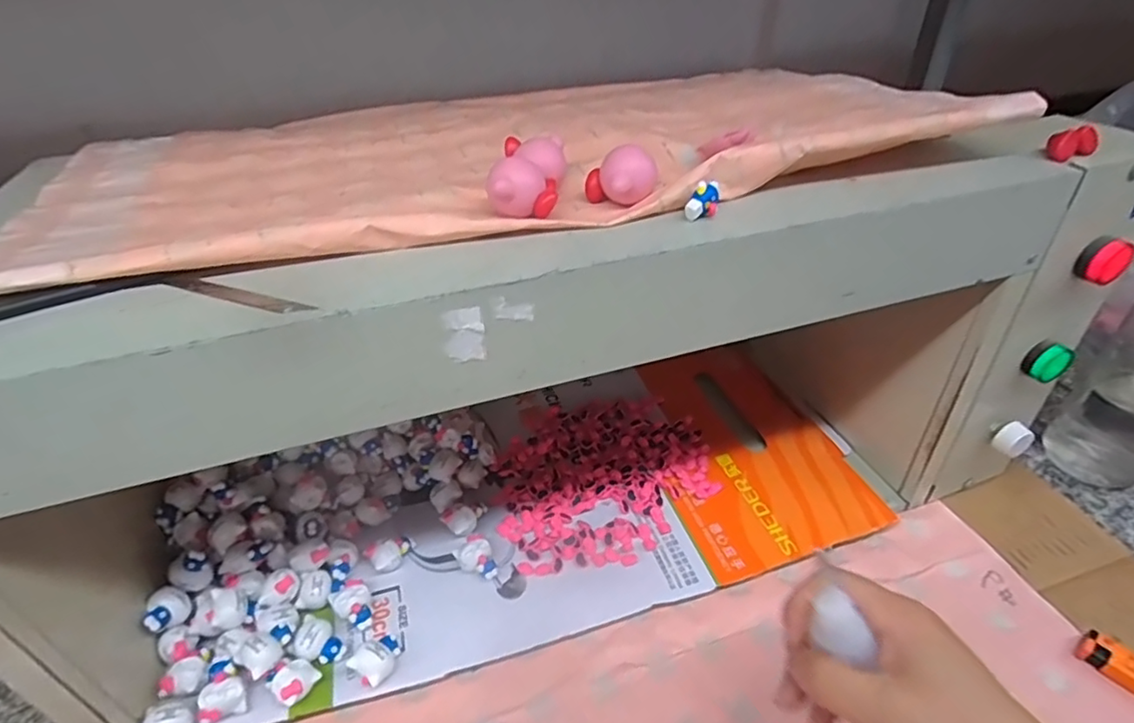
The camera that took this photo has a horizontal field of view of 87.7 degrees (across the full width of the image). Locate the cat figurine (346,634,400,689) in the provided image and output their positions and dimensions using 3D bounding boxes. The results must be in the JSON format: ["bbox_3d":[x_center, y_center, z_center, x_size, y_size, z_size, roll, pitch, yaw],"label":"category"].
[{"bbox_3d":[-0.120,0.193,0.381,0.024,0.023,0.030,28,47,31],"label":"cat figurine"}]

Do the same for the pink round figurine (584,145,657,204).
[{"bbox_3d":[0.027,-0.093,0.300,0.033,0.027,0.023,1,39,2],"label":"pink round figurine"}]

